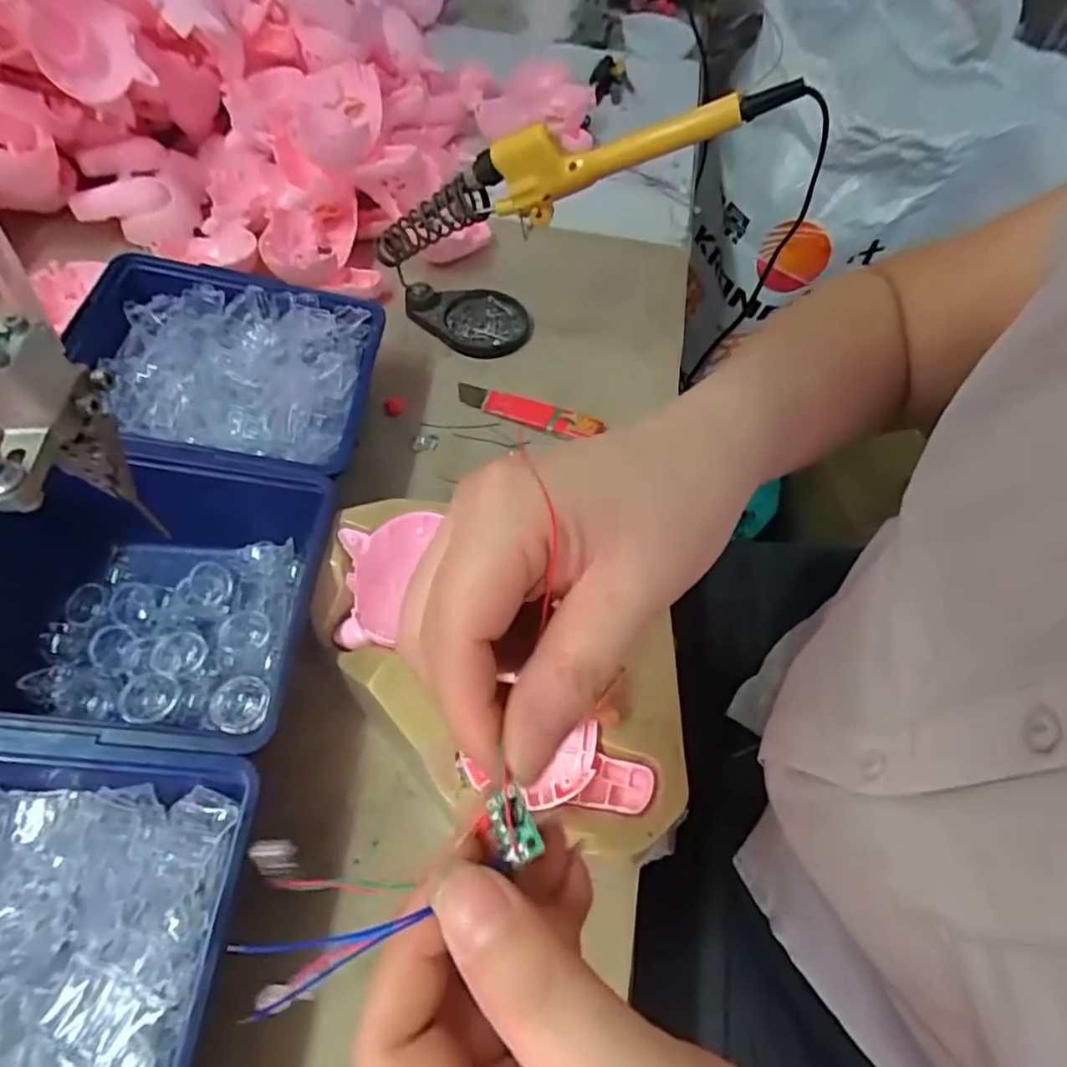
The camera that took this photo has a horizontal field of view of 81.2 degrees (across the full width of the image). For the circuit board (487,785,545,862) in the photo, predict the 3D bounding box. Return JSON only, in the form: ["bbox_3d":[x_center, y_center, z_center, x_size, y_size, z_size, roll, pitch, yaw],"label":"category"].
[{"bbox_3d":[-0.005,0.066,0.143,0.009,0.005,0.015,-18,62,-14],"label":"circuit board"}]

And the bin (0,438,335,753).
[{"bbox_3d":[-0.187,0.030,0.312,0.155,0.079,0.157,4,59,-1],"label":"bin"}]

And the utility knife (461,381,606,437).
[{"bbox_3d":[-0.004,-0.085,0.432,0.105,0.013,0.020,20,60,8],"label":"utility knife"}]

